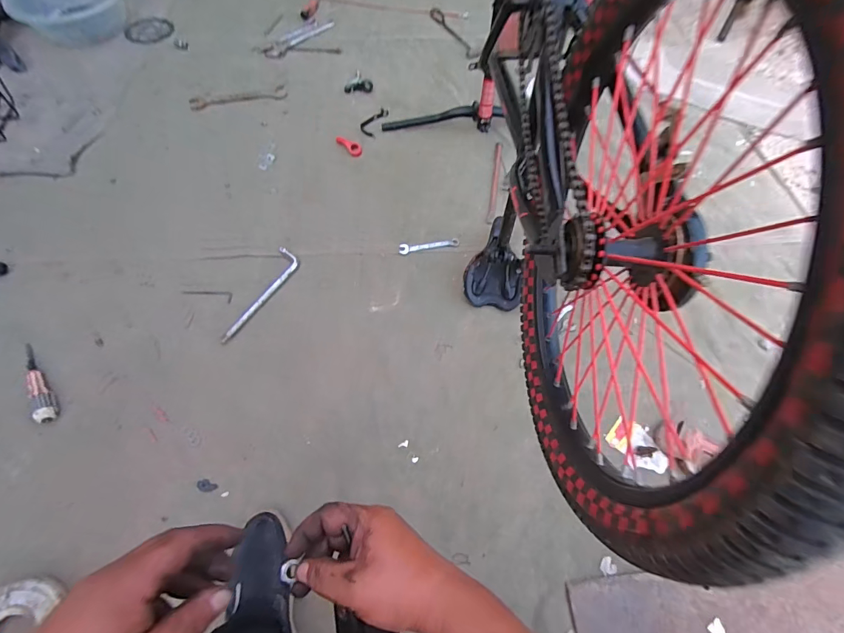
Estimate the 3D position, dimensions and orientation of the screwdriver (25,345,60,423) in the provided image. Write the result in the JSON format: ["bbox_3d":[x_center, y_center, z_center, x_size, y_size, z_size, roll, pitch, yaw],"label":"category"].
[{"bbox_3d":[-0.724,0.115,0.779,0.036,0.035,0.179,-27,65,-16],"label":"screwdriver"}]

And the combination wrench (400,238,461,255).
[{"bbox_3d":[0.018,-0.163,0.957,0.140,0.004,0.028,-7,62,-6],"label":"combination wrench"}]

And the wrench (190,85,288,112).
[{"bbox_3d":[-0.505,-0.604,1.150,0.250,0.015,0.053,-18,65,-12],"label":"wrench"}]

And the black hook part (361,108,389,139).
[{"bbox_3d":[-0.135,-0.549,1.165,0.054,0.005,0.128,20,63,7],"label":"black hook part"}]

